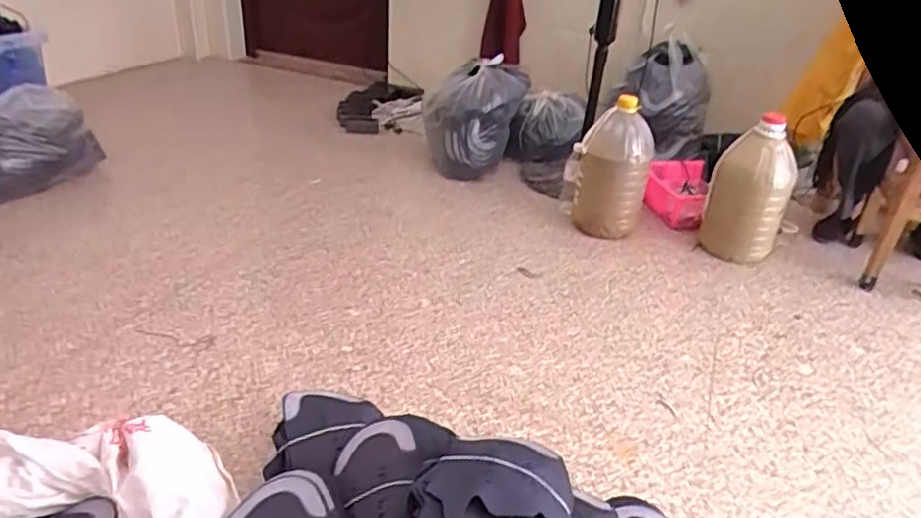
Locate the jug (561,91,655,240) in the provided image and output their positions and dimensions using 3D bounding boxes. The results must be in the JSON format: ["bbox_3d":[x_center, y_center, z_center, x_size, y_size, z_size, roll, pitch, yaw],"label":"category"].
[{"bbox_3d":[0.396,-0.234,1.737,0.223,0.354,0.188,13,34,12],"label":"jug"}]

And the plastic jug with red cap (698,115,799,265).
[{"bbox_3d":[0.781,-0.182,1.709,0.195,0.367,0.163,22,36,25],"label":"plastic jug with red cap"}]

